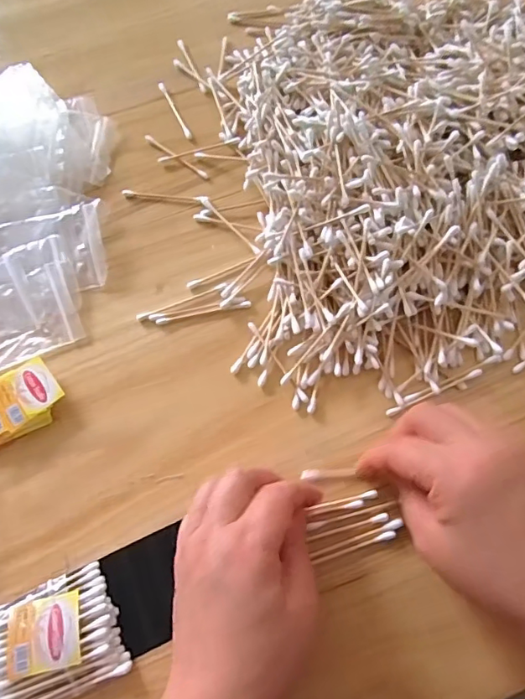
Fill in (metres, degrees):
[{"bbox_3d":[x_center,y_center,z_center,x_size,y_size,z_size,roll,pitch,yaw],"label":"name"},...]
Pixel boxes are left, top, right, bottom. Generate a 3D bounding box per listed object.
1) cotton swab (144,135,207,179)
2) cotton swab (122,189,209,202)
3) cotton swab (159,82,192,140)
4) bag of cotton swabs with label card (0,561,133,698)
[{"bbox_3d":[-0.072,-0.164,0.428,0.068,0.004,0.006,36,73,15],"label":"cotton swab"},{"bbox_3d":[-0.079,-0.124,0.411,0.069,0.006,0.006,7,68,5],"label":"cotton swab"},{"bbox_3d":[-0.077,-0.211,0.447,0.006,0.004,0.073,-24,69,-8],"label":"cotton swab"},{"bbox_3d":[-0.142,0.179,0.295,0.117,0.011,0.063,-23,69,-8],"label":"bag of cotton swabs with label card"}]

